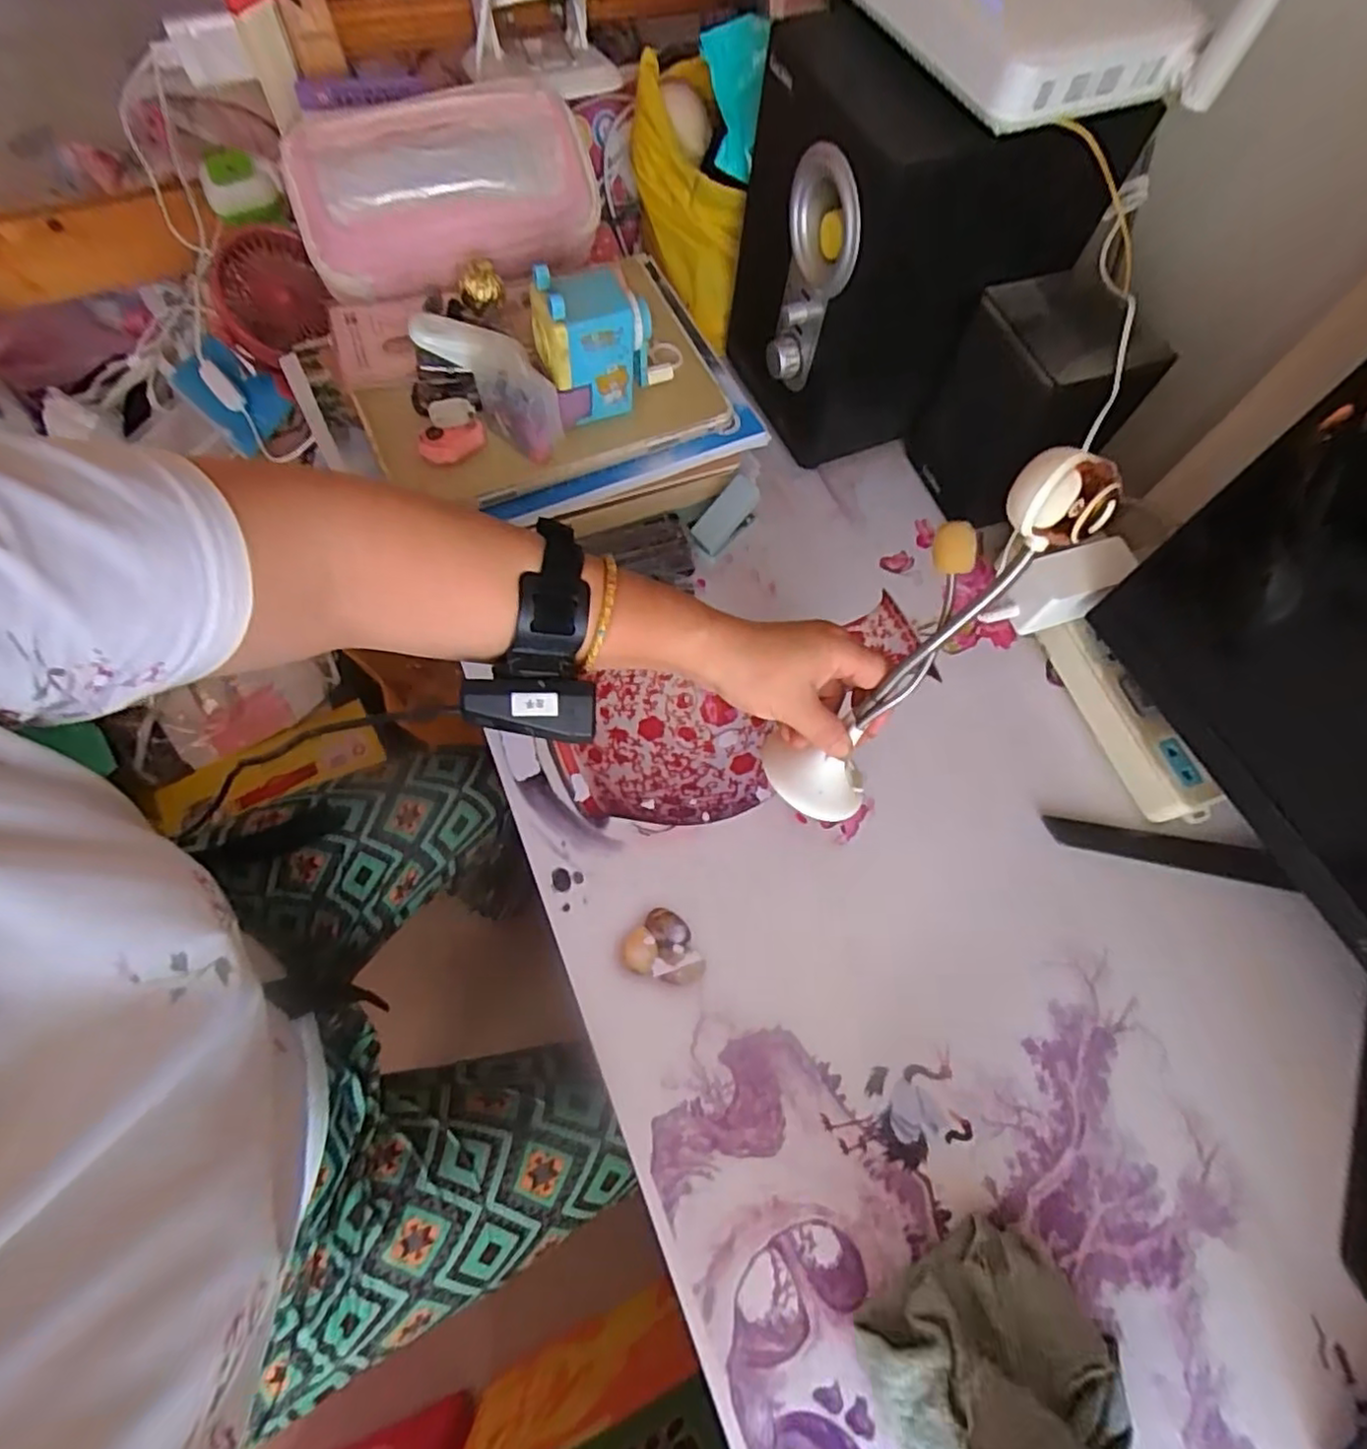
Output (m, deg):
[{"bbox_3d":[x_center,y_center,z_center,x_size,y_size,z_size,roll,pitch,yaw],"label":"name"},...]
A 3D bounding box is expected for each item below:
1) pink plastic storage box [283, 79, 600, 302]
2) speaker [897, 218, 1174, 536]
[{"bbox_3d":[-0.170,-0.386,0.490,0.210,0.069,0.115,-22,71,-13],"label":"pink plastic storage box"},{"bbox_3d":[0.255,-0.237,0.511,0.107,0.153,0.105,-20,69,-11],"label":"speaker"}]

